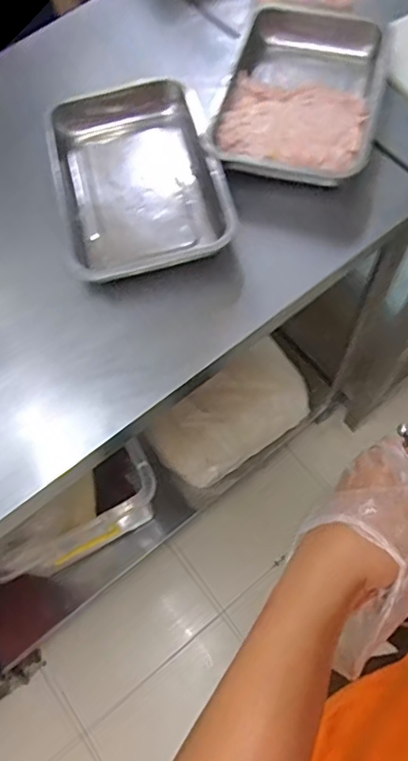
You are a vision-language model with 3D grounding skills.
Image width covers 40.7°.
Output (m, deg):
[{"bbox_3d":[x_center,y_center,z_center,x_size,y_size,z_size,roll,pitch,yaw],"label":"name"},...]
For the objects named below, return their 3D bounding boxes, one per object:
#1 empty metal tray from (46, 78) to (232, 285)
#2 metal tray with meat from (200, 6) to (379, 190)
[{"bbox_3d":[-0.090,-0.269,0.735,0.215,0.052,0.291,-12,66,-2],"label":"empty metal tray"},{"bbox_3d":[0.136,-0.393,0.773,0.211,0.059,0.309,14,67,9],"label":"metal tray with meat"}]

